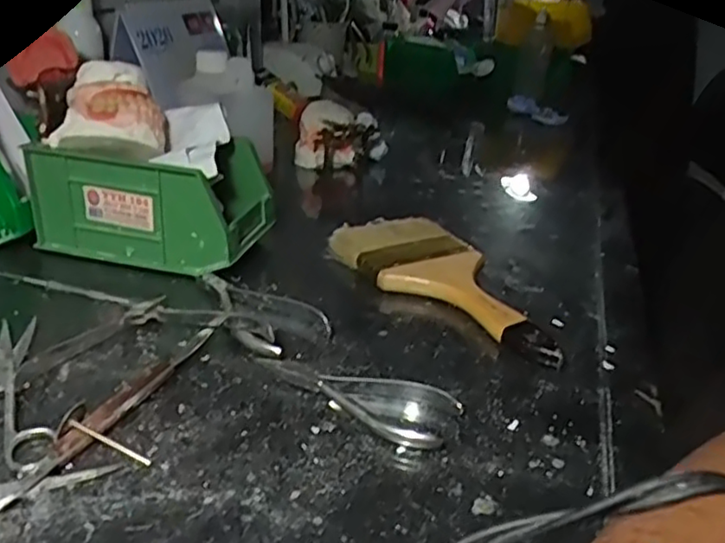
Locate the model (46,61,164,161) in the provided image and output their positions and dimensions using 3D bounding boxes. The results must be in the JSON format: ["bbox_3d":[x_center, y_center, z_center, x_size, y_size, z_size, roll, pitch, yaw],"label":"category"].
[{"bbox_3d":[-0.191,-0.126,0.506,0.077,0.051,0.062,6,26,4],"label":"model"}]

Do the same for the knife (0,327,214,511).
[{"bbox_3d":[-0.129,0.072,0.359,0.014,0.013,0.172,12,27,16],"label":"knife"}]

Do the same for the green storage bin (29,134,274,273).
[{"bbox_3d":[-0.169,-0.061,0.549,0.168,0.086,0.094,10,26,11],"label":"green storage bin"}]

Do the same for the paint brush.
[{"bbox_3d":[0.073,0.006,0.518,0.095,0.026,0.225,-16,32,-36],"label":"paint brush"}]

